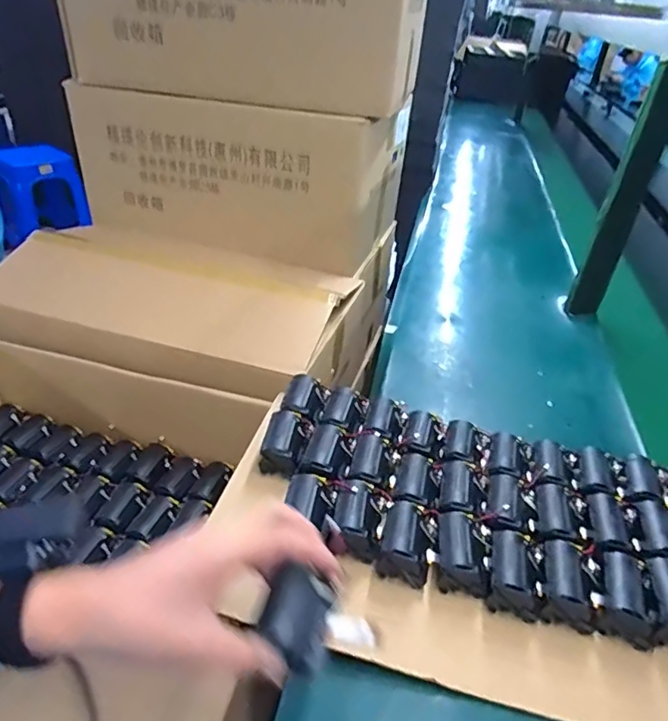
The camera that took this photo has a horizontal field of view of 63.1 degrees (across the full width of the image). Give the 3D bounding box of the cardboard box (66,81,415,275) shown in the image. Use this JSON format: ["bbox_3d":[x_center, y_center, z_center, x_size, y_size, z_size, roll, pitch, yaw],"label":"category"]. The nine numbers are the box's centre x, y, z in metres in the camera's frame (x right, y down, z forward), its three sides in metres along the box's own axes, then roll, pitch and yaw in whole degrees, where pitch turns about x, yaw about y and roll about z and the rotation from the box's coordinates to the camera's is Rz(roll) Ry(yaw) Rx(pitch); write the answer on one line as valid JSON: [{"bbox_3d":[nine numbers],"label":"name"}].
[{"bbox_3d":[-0.154,-0.350,0.998,0.522,0.251,0.297,12,36,10],"label":"cardboard box"}]

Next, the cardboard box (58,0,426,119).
[{"bbox_3d":[-0.120,-0.551,0.833,0.493,0.246,0.287,12,36,10],"label":"cardboard box"}]

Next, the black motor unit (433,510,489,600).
[{"bbox_3d":[0.123,0.183,0.518,0.047,0.034,0.068,10,36,9],"label":"black motor unit"}]

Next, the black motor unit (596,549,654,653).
[{"bbox_3d":[0.263,0.211,0.489,0.044,0.040,0.070,17,38,18],"label":"black motor unit"}]

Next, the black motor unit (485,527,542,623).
[{"bbox_3d":[0.167,0.196,0.506,0.044,0.036,0.075,11,36,10],"label":"black motor unit"}]

